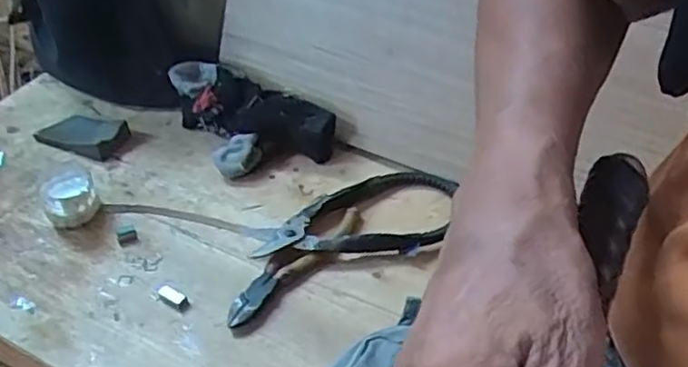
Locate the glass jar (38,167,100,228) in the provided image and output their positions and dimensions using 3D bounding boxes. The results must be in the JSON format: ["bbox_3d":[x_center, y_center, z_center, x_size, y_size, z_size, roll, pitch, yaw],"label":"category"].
[{"bbox_3d":[-0.265,0.015,0.634,0.050,0.043,0.055,-18,46,-20],"label":"glass jar"}]

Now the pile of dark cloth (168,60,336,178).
[{"bbox_3d":[-0.113,-0.069,0.703,0.191,0.055,0.111,21,46,21],"label":"pile of dark cloth"}]

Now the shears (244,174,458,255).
[{"bbox_3d":[0.015,0.029,0.632,0.190,0.022,0.100,-2,42,-3],"label":"shears"}]

